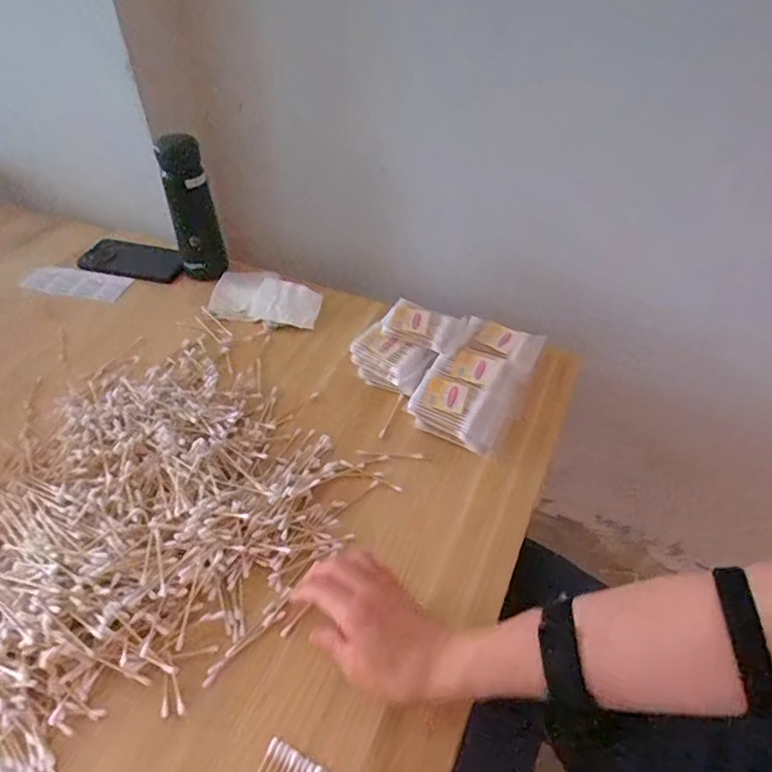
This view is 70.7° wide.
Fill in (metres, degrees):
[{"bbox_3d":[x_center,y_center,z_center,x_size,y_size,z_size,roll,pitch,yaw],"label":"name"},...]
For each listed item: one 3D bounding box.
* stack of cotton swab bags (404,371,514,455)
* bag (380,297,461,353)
[{"bbox_3d":[0.075,0.023,0.556,0.089,0.046,0.060,23,50,20],"label":"stack of cotton swab bags"},{"bbox_3d":[0.037,-0.067,0.600,0.077,0.019,0.047,21,48,19],"label":"bag"}]

